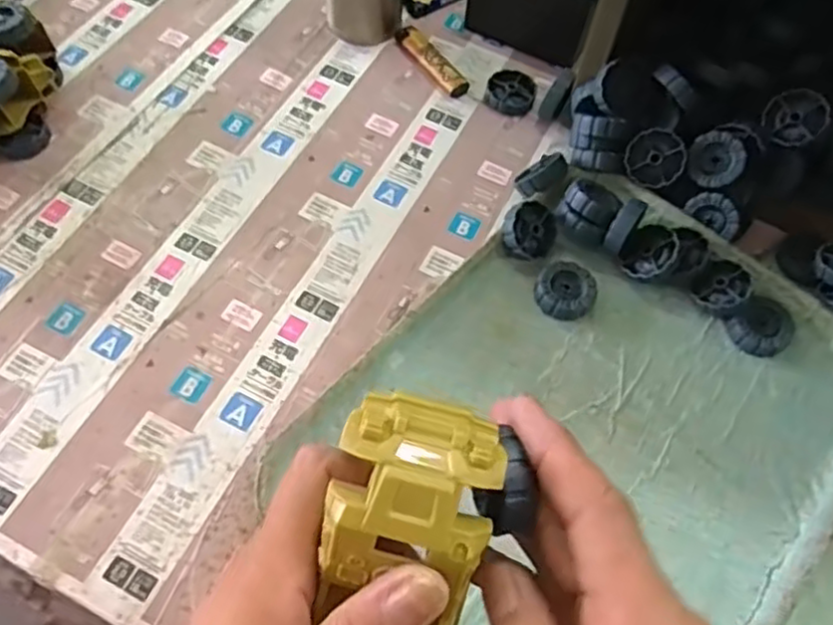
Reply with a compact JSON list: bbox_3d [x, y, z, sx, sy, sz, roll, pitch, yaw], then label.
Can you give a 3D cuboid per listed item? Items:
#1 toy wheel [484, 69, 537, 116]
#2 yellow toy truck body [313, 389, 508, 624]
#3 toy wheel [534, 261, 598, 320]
[{"bbox_3d":[0.075,-0.174,0.548,0.037,0.012,0.041,22,62,10],"label":"toy wheel"},{"bbox_3d":[-0.012,0.116,0.238,0.052,0.046,0.171,13,93,9],"label":"yellow toy truck body"},{"bbox_3d":[0.098,-0.014,0.456,0.038,0.011,0.040,1,61,-1],"label":"toy wheel"}]

